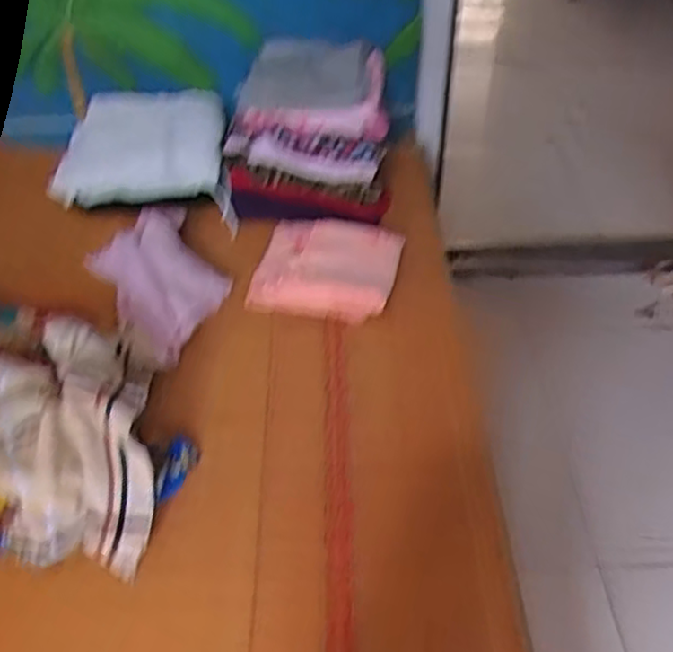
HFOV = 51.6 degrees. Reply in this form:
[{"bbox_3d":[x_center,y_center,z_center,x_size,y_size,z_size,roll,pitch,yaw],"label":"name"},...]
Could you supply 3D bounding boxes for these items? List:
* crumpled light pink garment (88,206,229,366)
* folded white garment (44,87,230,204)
[{"bbox_3d":[-0.236,-0.074,0.940,0.165,0.061,0.312,-26,49,-21],"label":"crumpled light pink garment"},{"bbox_3d":[-0.298,-0.278,1.060,0.245,0.050,0.176,-2,71,-4],"label":"folded white garment"}]

